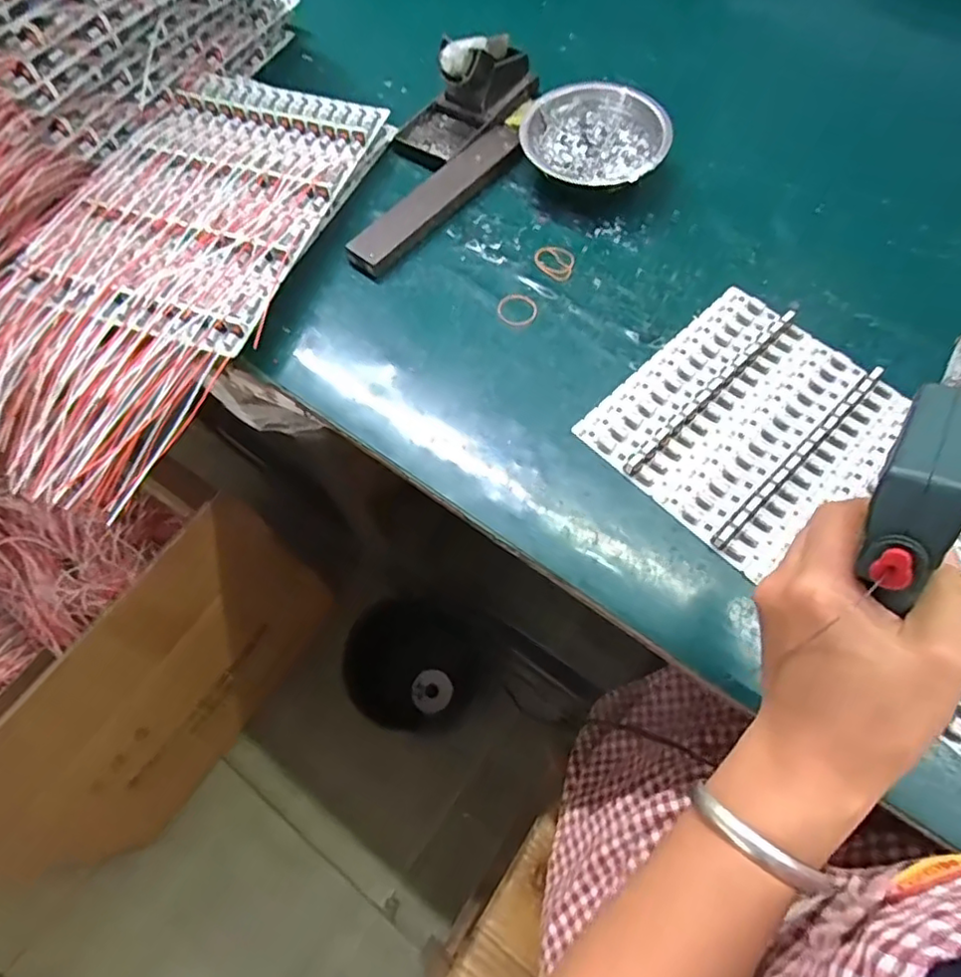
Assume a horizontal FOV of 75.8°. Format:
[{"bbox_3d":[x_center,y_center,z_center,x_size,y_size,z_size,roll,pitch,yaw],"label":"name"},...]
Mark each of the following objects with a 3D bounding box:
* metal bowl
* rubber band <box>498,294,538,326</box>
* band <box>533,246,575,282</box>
[{"bbox_3d":[0.104,-0.311,0.555,0.121,0.038,0.121,-1,66,2],"label":"metal bowl"},{"bbox_3d":[0.030,-0.144,0.499,0.032,0.004,0.030,-1,66,2],"label":"rubber band"},{"bbox_3d":[0.065,-0.193,0.523,0.038,0.004,0.030,39,73,18],"label":"band"}]

